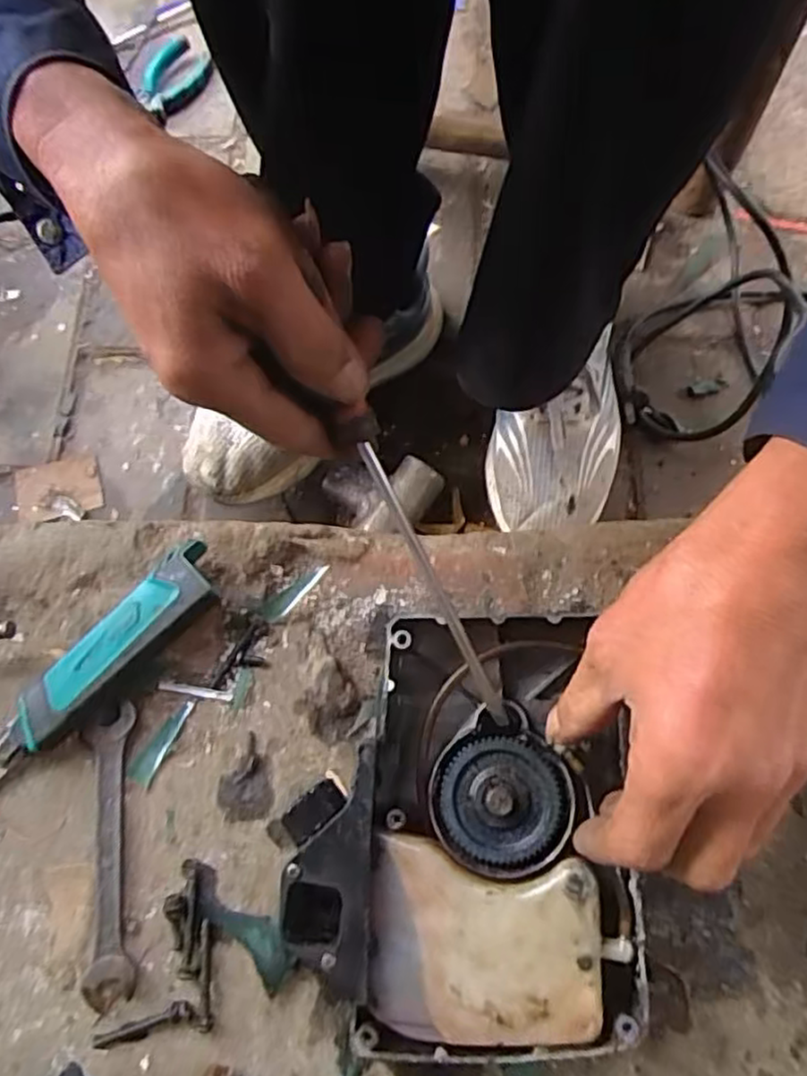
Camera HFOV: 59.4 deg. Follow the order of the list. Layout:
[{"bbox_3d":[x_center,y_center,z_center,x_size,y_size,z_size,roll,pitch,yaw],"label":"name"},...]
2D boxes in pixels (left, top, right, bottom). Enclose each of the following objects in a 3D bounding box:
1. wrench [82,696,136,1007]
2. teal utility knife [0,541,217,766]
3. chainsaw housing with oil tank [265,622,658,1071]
[{"bbox_3d":[-0.150,0.159,0.361,0.027,0.009,0.138,-8,74,-2],"label":"wrench"},{"bbox_3d":[-0.168,0.070,0.377,0.042,0.029,0.168,40,78,11],"label":"teal utility knife"},{"bbox_3d":[0.025,0.136,0.338,0.153,0.053,0.189,2,70,0],"label":"chainsaw housing with oil tank"}]

